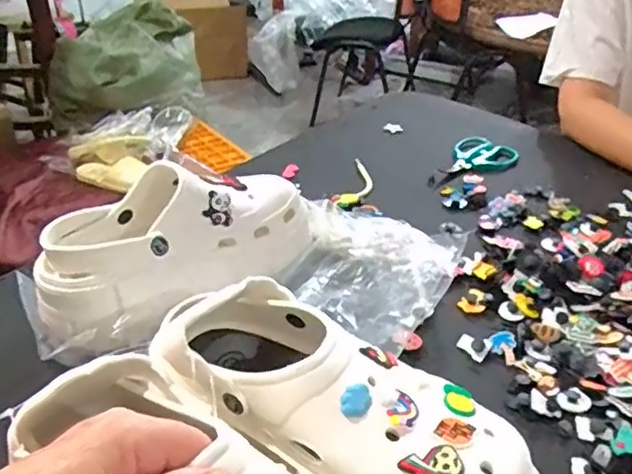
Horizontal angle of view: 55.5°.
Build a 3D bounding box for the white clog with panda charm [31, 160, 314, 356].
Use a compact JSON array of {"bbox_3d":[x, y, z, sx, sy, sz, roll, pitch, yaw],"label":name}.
[{"bbox_3d":[-0.118,-0.007,0.517,0.240,0.095,0.094,-26,41,-36],"label":"white clog with panda charm"}]

